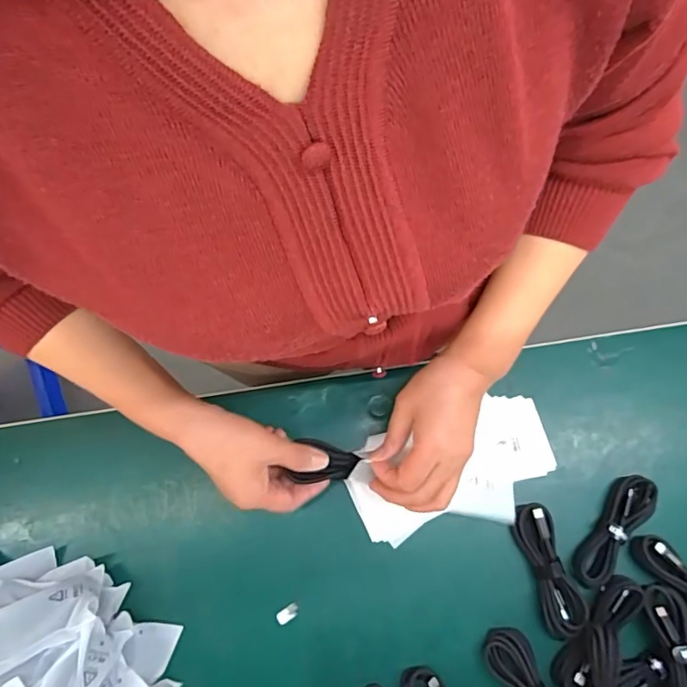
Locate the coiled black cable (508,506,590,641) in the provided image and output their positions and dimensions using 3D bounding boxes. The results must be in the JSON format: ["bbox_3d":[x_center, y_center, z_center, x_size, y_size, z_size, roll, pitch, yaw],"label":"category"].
[{"bbox_3d":[0.184,0.203,0.468,0.033,0.030,0.112,-16,76,-3],"label":"coiled black cable"}]

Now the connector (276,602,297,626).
[{"bbox_3d":[-0.051,0.248,0.471,0.022,0.004,0.012,-34,78,-7],"label":"connector"}]

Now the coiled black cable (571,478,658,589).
[{"bbox_3d":[0.248,0.171,0.469,0.036,0.013,0.110,37,79,10],"label":"coiled black cable"}]

